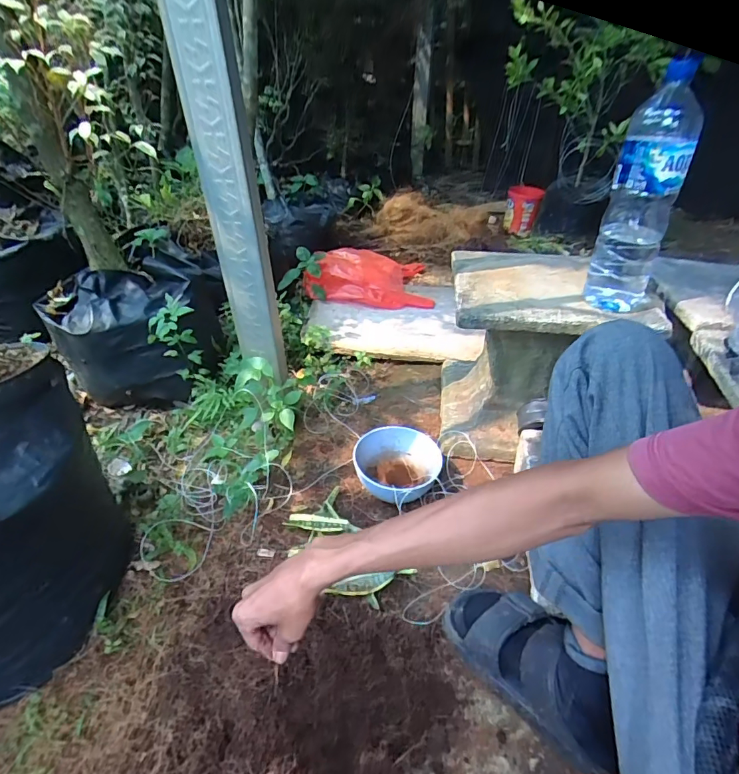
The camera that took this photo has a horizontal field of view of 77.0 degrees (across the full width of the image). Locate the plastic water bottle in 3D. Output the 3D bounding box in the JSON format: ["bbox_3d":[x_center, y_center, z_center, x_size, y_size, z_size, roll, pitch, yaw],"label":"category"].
[{"bbox_3d":[0.367,-0.247,0.626,0.085,0.304,0.073,22,42,24],"label":"plastic water bottle"}]

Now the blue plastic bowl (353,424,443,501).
[{"bbox_3d":[0.042,0.140,0.785,0.137,0.079,0.146,1,38,-1],"label":"blue plastic bowl"}]

